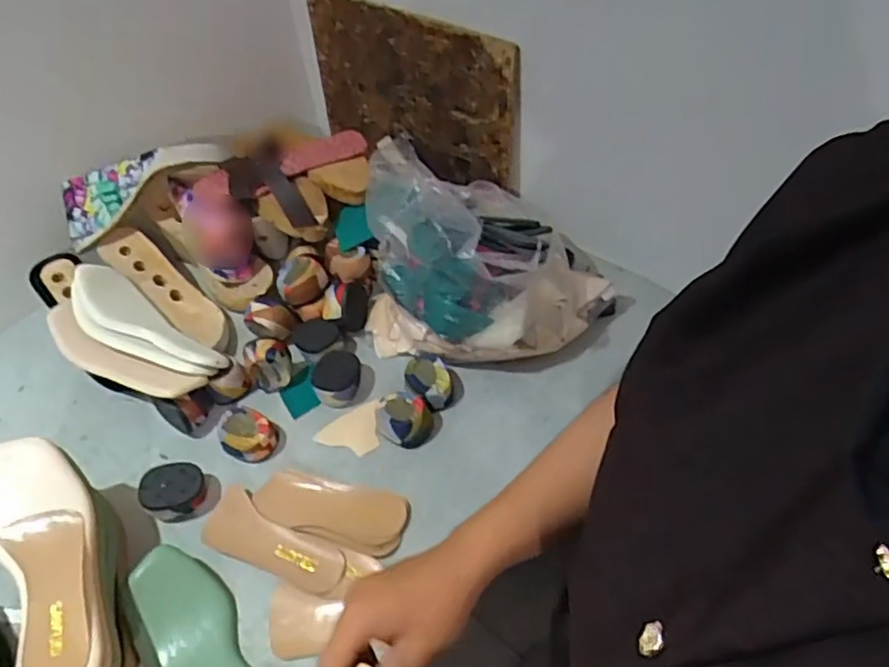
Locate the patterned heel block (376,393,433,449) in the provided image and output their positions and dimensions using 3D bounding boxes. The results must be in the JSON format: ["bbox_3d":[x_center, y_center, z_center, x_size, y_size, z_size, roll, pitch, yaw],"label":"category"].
[{"bbox_3d":[-0.045,0.092,0.697,0.063,0.037,0.051,21,52,25],"label":"patterned heel block"}]

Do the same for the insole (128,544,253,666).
[{"bbox_3d":[-0.201,0.279,0.549,0.070,0.044,0.224,-36,52,-25],"label":"insole"}]

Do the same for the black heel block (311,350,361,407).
[{"bbox_3d":[-0.125,0.051,0.739,0.055,0.048,0.058,-16,49,-7],"label":"black heel block"}]

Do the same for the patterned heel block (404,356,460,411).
[{"bbox_3d":[-0.015,0.055,0.721,0.063,0.036,0.059,-12,46,-4],"label":"patterned heel block"}]

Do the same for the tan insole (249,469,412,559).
[{"bbox_3d":[-0.116,0.177,0.644,0.156,0.015,0.063,9,48,16],"label":"tan insole"}]

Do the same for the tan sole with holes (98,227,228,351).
[{"bbox_3d":[-0.357,-0.058,0.827,0.211,0.029,0.063,42,60,7],"label":"tan sole with holes"}]

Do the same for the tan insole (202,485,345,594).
[{"bbox_3d":[-0.172,0.207,0.623,0.155,0.015,0.059,21,52,25],"label":"tan insole"}]

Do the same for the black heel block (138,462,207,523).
[{"bbox_3d":[-0.281,0.163,0.659,0.062,0.038,0.052,-26,48,-17],"label":"black heel block"}]

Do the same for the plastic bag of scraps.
[{"bbox_3d":[0.047,-0.093,0.755,0.293,0.198,0.210,3,49,9],"label":"plastic bag of scraps"}]

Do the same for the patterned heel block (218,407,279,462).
[{"bbox_3d":[-0.217,0.111,0.696,0.062,0.038,0.048,14,50,20],"label":"patterned heel block"}]

